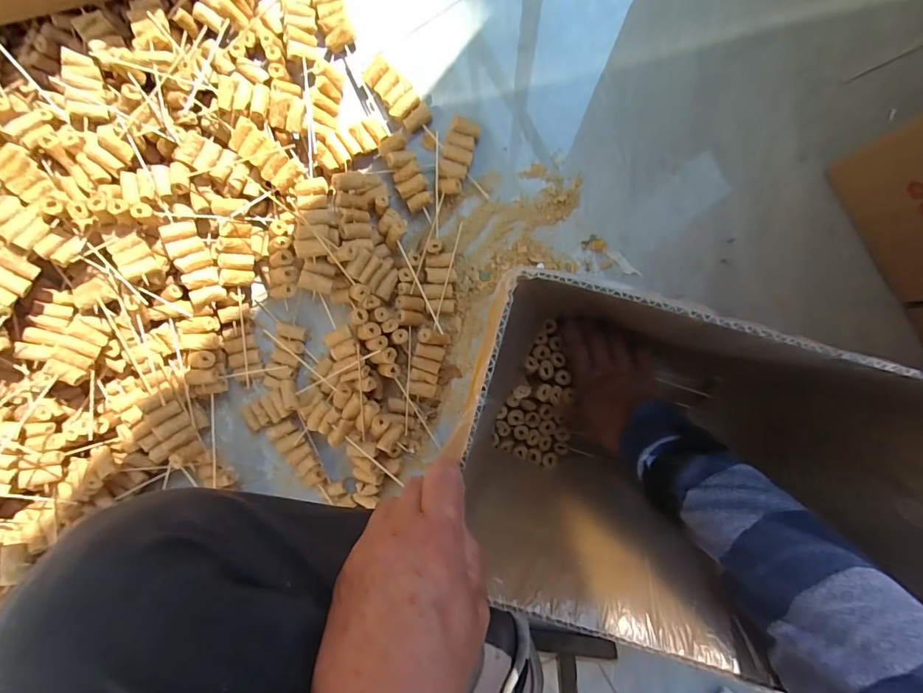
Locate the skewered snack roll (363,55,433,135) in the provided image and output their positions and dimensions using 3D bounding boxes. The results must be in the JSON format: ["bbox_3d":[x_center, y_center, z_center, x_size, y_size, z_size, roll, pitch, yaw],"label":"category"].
[{"bbox_3d":[-0.080,-0.315,0.566,0.040,0.016,0.094,-39,90,4],"label":"skewered snack roll"}]

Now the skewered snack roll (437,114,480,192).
[{"bbox_3d":[-0.005,-0.235,0.555,0.036,0.028,0.095,15,93,2],"label":"skewered snack roll"}]

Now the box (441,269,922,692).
[{"bbox_3d":[0.191,0.086,0.391,0.375,0.279,0.200,14,94,2],"label":"box"}]

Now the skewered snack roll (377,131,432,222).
[{"bbox_3d":[-0.066,-0.211,0.560,0.037,0.024,0.109,-25,91,4],"label":"skewered snack roll"}]

